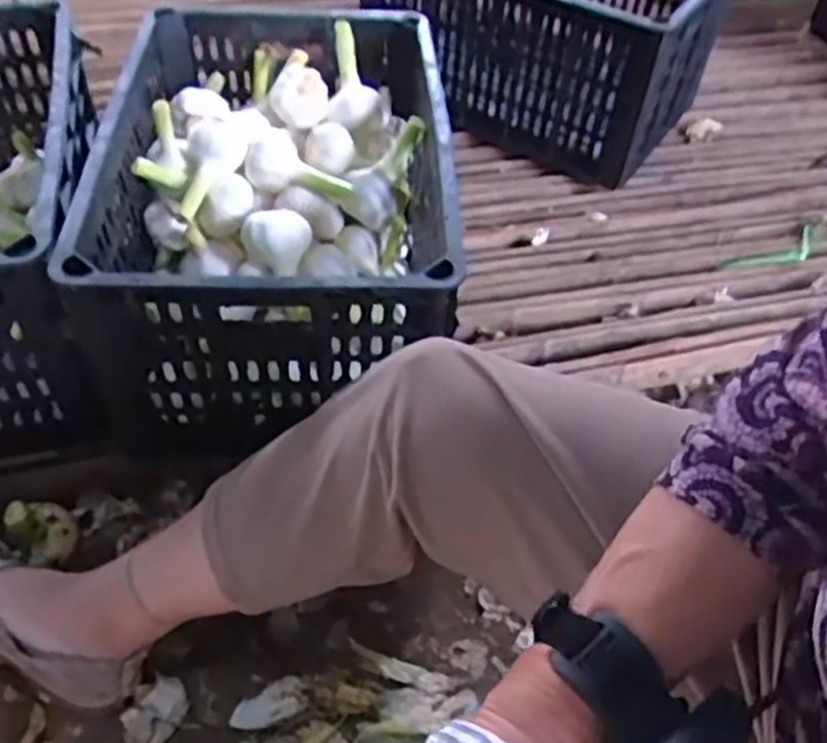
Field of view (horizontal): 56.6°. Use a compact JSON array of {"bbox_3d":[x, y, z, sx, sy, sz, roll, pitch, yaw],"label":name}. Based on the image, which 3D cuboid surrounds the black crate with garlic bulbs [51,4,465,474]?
[{"bbox_3d":[-0.133,-0.168,0.801,0.301,0.242,0.482,1,50,-5],"label":"black crate with garlic bulbs"}]

